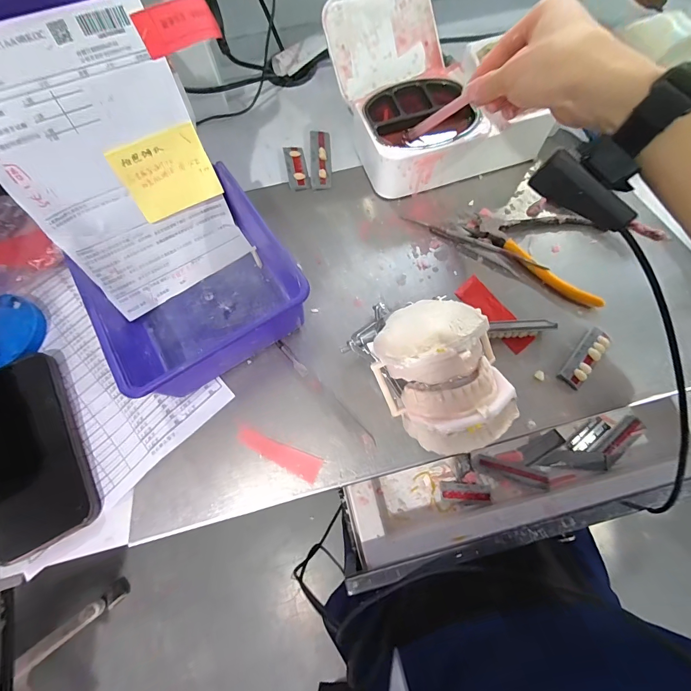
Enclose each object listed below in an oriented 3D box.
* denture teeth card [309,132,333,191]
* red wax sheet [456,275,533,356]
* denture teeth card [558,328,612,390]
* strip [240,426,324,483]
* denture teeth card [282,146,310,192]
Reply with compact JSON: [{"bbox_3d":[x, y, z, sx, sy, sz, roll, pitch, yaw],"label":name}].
[{"bbox_3d":[-0.028,-0.214,0.400,0.023,0.012,0.085,-5,70,0],"label":"denture teeth card"},{"bbox_3d":[0.142,-0.031,0.334,0.029,0.004,0.082,-37,73,-11],"label":"red wax sheet"},{"bbox_3d":[0.216,0.010,0.317,0.020,0.011,0.060,39,75,14],"label":"denture teeth card"},{"bbox_3d":[-0.057,0.091,0.296,0.074,0.004,0.019,23,75,5],"label":"strip"},{"bbox_3d":[-0.055,-0.202,0.398,0.022,0.007,0.063,-11,70,-2],"label":"denture teeth card"}]

